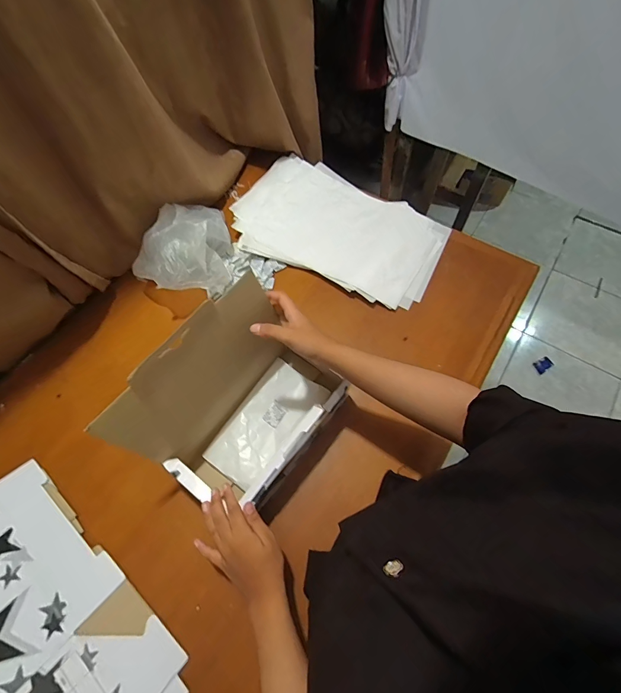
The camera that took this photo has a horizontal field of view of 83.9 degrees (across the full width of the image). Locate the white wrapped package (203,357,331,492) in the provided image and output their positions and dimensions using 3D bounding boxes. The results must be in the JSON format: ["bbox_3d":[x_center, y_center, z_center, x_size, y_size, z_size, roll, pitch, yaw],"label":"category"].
[{"bbox_3d":[-0.078,0.132,0.609,0.115,0.020,0.215,32,70,16],"label":"white wrapped package"}]

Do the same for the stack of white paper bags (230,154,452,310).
[{"bbox_3d":[0.061,-0.277,0.800,0.477,0.042,0.285,23,68,13],"label":"stack of white paper bags"}]

